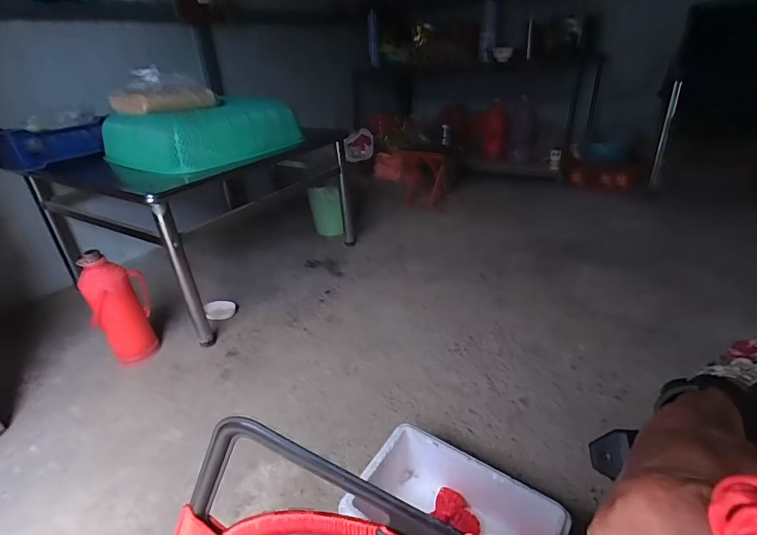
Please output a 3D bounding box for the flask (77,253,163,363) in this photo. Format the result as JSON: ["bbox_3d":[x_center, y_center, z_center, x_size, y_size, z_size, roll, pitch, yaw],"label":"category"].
[{"bbox_3d":[-0.810,0.132,1.282,0.125,0.365,0.127,-8,28,-4],"label":"flask"}]

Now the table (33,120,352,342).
[{"bbox_3d":[-0.763,-0.257,1.773,0.950,0.516,0.900,15,33,30],"label":"table"}]

